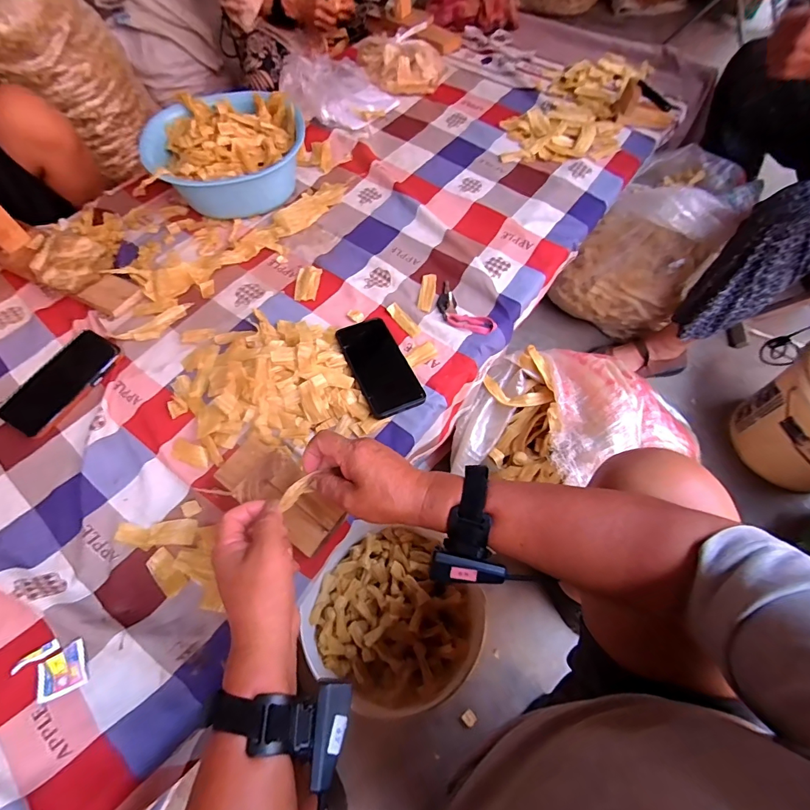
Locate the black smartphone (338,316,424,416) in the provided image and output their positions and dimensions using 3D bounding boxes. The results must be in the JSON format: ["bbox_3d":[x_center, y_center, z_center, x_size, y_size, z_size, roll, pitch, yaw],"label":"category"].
[{"bbox_3d":[-0.036,-0.058,0.604,0.078,0.015,0.156,-24,70,-9],"label":"black smartphone"}]

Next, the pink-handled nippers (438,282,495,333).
[{"bbox_3d":[0.084,-0.148,0.653,0.054,0.011,0.116,-37,68,-16],"label":"pink-handled nippers"}]

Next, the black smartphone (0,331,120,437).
[{"bbox_3d":[-0.502,-0.038,0.613,0.095,0.010,0.163,31,68,16],"label":"black smartphone"}]

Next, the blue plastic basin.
[{"bbox_3d":[-0.315,-0.458,0.775,0.254,0.119,0.254,-1,63,1],"label":"blue plastic basin"}]

